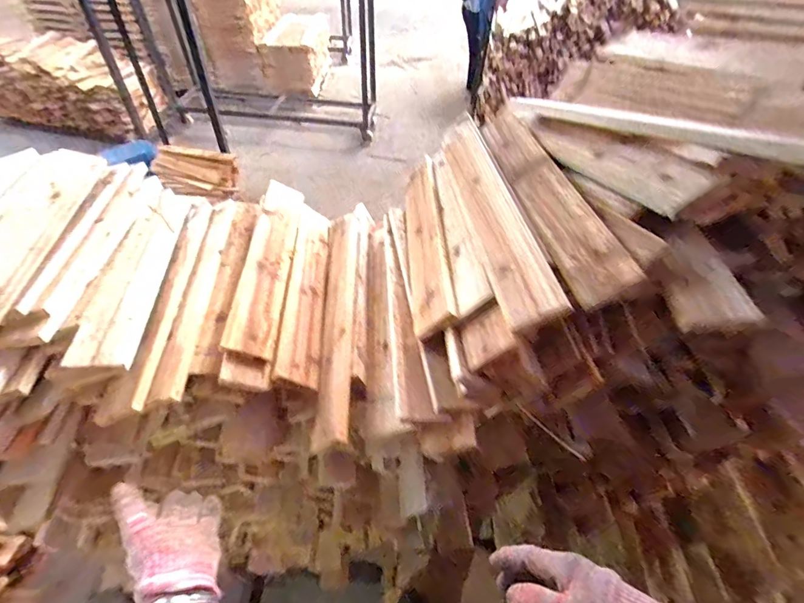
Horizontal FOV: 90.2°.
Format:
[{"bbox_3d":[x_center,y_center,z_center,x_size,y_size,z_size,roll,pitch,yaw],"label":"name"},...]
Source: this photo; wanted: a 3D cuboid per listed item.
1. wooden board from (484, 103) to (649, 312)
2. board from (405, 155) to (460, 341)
[{"bbox_3d":[0.235,-0.203,0.690,0.083,0.017,0.519,-31,46,20],"label":"wooden board"},{"bbox_3d":[0.047,-0.131,0.799,0.019,0.092,0.470,28,41,-31],"label":"board"}]

